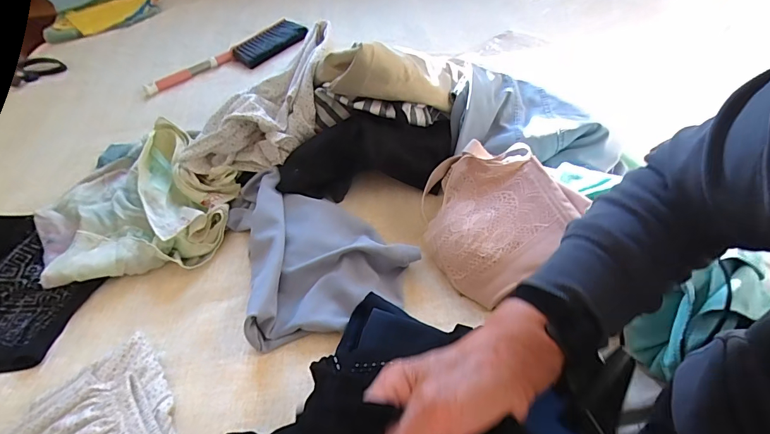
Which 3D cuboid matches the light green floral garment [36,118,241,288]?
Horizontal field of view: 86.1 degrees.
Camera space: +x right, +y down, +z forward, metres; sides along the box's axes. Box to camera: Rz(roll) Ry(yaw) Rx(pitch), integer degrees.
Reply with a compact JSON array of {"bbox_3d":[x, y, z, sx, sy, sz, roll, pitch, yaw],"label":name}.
[{"bbox_3d":[-0.391,-0.031,0.672,0.288,0.075,0.270,-13,48,-5],"label":"light green floral garment"}]

